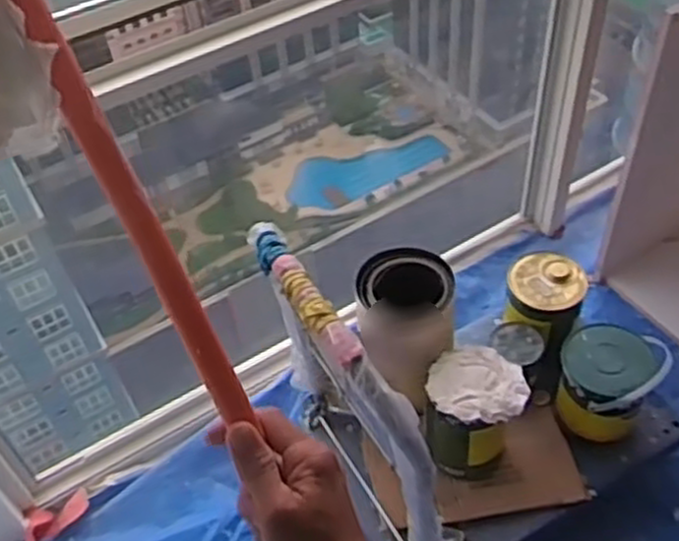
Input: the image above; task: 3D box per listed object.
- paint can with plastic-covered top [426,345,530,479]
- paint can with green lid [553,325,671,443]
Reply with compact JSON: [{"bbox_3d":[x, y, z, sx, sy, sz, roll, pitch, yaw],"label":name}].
[{"bbox_3d":[0.271,0.279,1.563,0.186,0.215,0.180,-3,49,4],"label":"paint can with plastic-covered top"},{"bbox_3d":[0.547,0.244,1.616,0.194,0.225,0.187,21,55,22],"label":"paint can with green lid"}]

